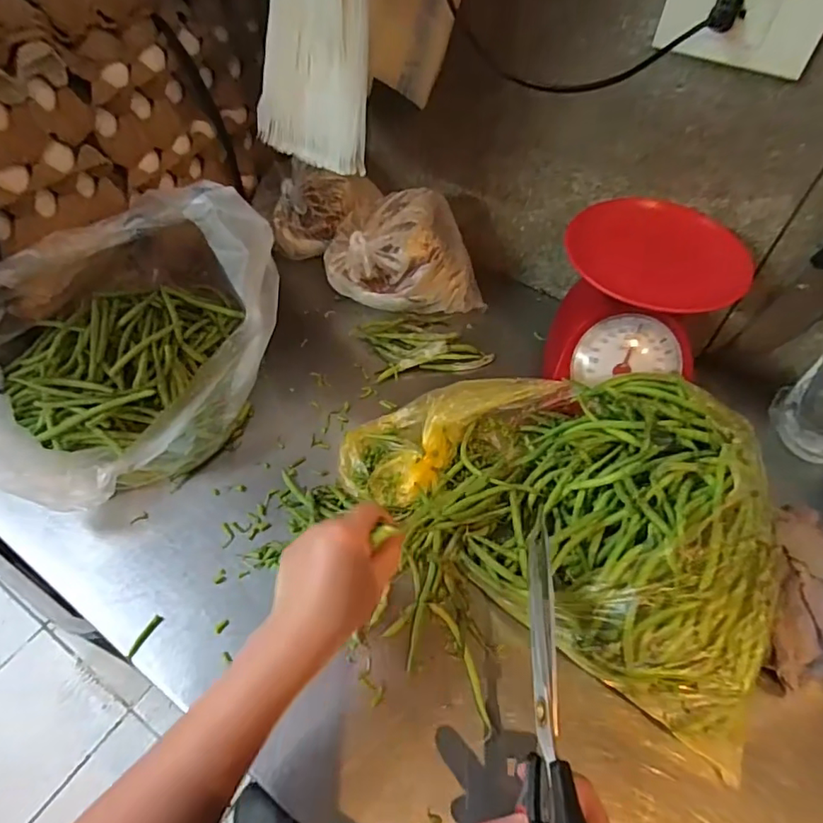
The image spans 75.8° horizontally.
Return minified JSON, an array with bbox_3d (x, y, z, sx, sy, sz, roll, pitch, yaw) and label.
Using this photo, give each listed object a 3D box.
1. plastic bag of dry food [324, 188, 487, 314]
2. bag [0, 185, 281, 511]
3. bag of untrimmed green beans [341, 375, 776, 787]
[{"bbox_3d":[-0.007,-0.183,0.623,0.183,0.118,0.087,8,52,4],"label":"plastic bag of dry food"},{"bbox_3d":[-0.286,-0.065,0.499,0.245,0.187,0.290,24,55,16],"label":"bag"},{"bbox_3d":[0.100,0.087,0.419,0.290,0.140,0.303,-3,52,-5],"label":"bag of untrimmed green beans"}]

